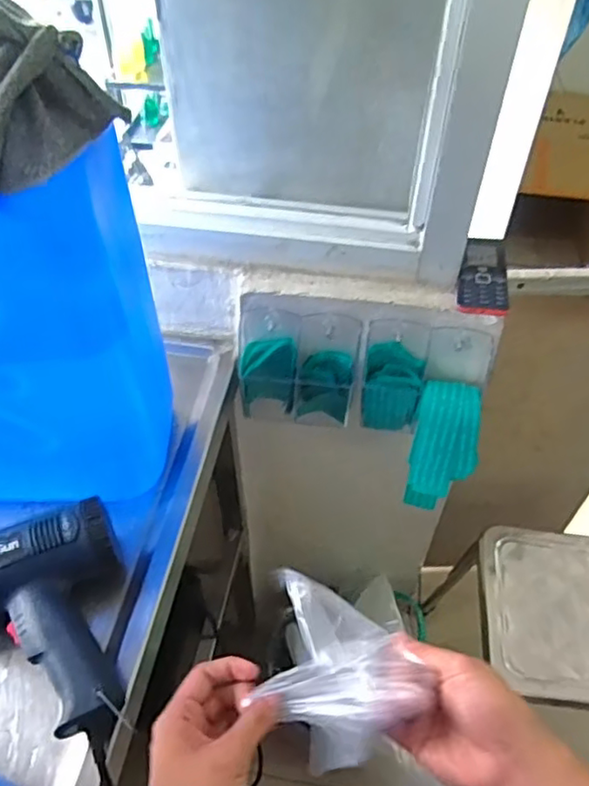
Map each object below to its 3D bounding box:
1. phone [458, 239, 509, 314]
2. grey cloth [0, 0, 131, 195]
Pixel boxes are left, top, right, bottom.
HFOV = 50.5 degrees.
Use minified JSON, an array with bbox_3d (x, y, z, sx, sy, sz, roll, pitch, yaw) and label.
[{"bbox_3d":[0.210,-0.135,0.700,0.051,0.014,0.121,-3,53,18],"label":"phone"},{"bbox_3d":[-0.175,-0.189,0.389,0.131,0.092,0.130,-22,53,-19],"label":"grey cloth"}]

